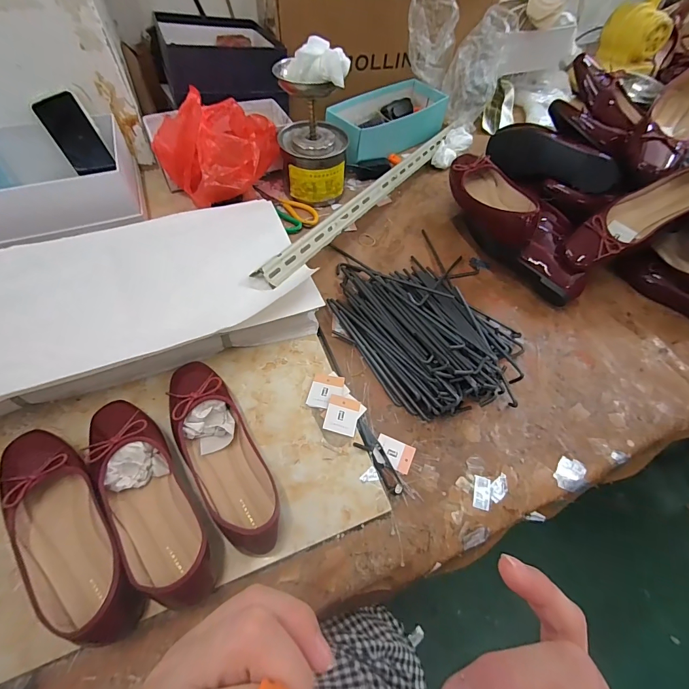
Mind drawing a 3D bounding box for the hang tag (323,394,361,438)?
[{"bbox_3d":[-0.003,0.097,0.505,0.044,0.004,0.051,16,64,-2],"label":"hang tag"}]

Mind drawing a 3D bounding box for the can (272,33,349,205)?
[{"bbox_3d":[-0.059,-0.414,0.692,0.125,0.257,0.130,-3,57,-6],"label":"can"}]

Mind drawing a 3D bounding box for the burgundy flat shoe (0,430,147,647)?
[{"bbox_3d":[-0.301,0.188,0.383,0.088,0.055,0.254,-35,66,-23],"label":"burgundy flat shoe"}]

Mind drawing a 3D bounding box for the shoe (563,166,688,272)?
[{"bbox_3d":[0.496,-0.216,0.616,0.251,0.075,0.071,-31,61,7],"label":"shoe"}]

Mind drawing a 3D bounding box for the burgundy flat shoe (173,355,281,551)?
[{"bbox_3d":[-0.152,0.127,0.446,0.082,0.057,0.257,-29,63,-20],"label":"burgundy flat shoe"}]

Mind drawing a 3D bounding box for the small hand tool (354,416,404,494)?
[{"bbox_3d":[0.040,0.146,0.481,0.032,0.011,0.107,-24,62,-18],"label":"small hand tool"}]

